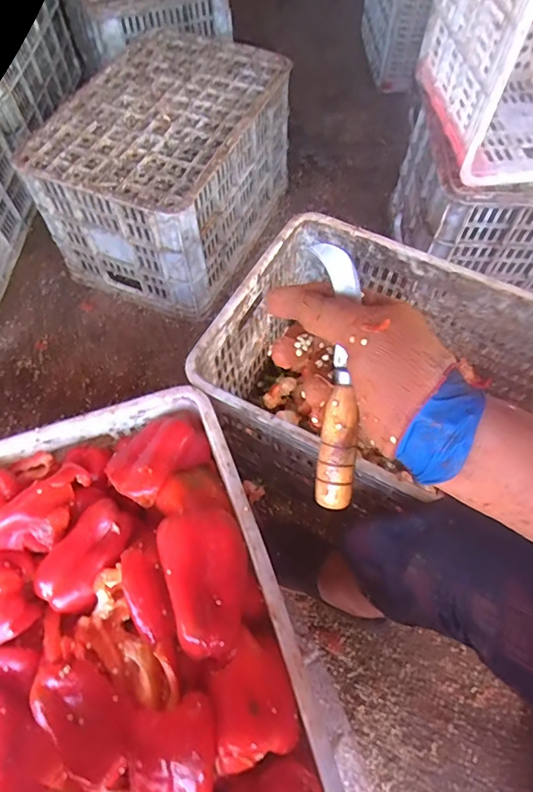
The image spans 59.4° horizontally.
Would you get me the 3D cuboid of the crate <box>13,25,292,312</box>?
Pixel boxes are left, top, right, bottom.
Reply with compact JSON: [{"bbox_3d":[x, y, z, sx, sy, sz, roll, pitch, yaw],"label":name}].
[{"bbox_3d":[-0.191,-0.459,0.981,0.328,0.286,0.464,21,65,11],"label":"crate"}]

